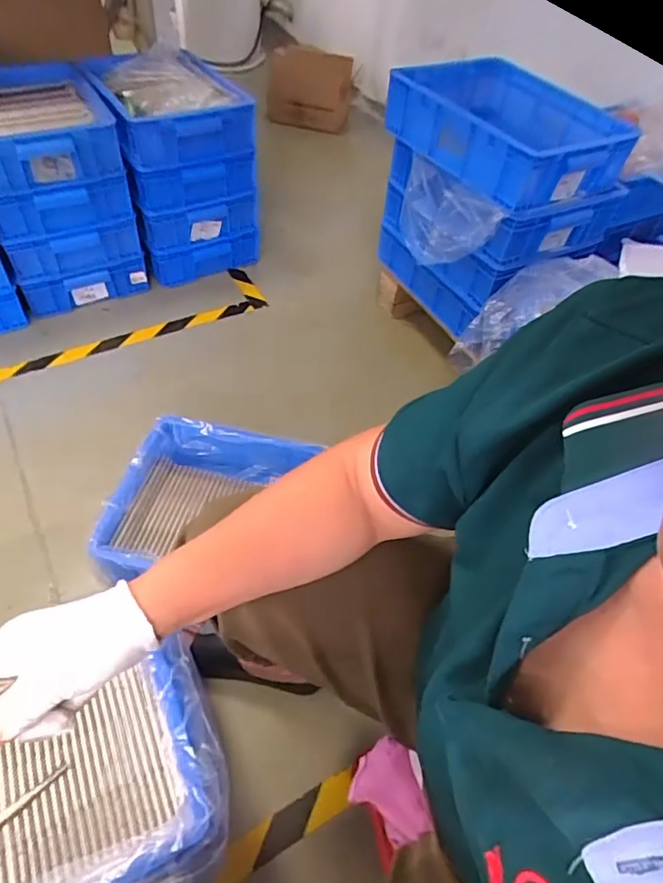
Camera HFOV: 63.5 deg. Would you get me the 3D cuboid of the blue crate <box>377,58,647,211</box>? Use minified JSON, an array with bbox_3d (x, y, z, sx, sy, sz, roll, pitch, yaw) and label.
[{"bbox_3d":[0.322,-0.595,1.015,0.313,0.123,0.355,-24,57,-23],"label":"blue crate"}]

